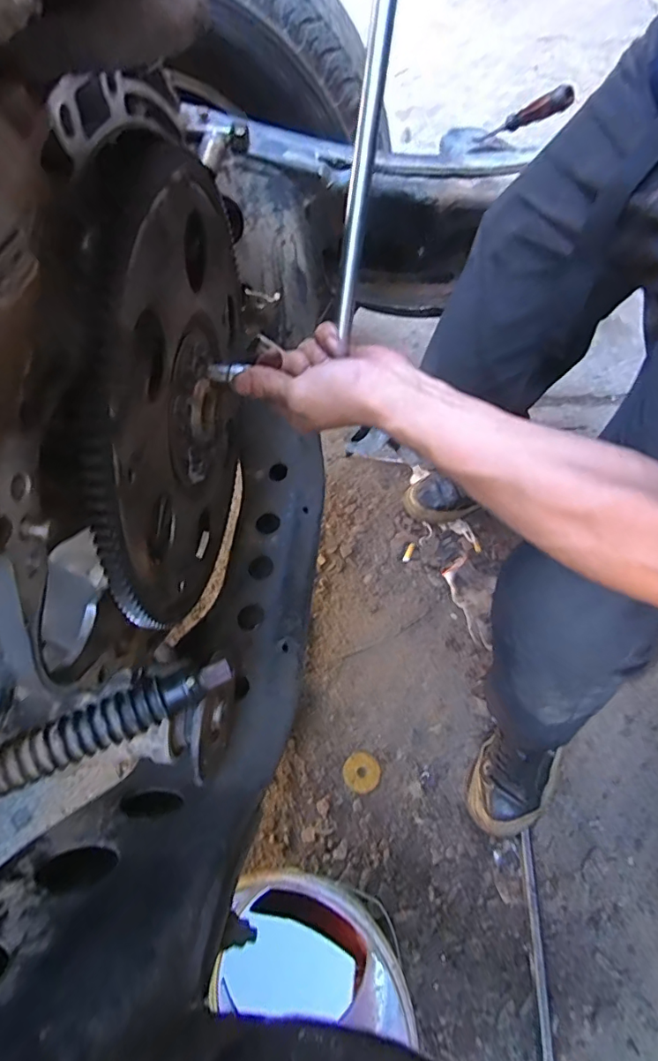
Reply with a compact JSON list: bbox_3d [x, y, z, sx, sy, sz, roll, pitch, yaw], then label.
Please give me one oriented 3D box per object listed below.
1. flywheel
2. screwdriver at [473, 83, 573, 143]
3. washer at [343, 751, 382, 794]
[{"bbox_3d":[-0.104,-0.098,0.367,0.048,0.260,0.312,-1,60,-1],"label":"flywheel"},{"bbox_3d":[0.269,-0.583,0.717,0.020,0.026,0.171,-32,30,-17],"label":"screwdriver"},{"bbox_3d":[0.053,0.384,0.803,0.056,0.006,0.056,0,60,0],"label":"washer"}]

